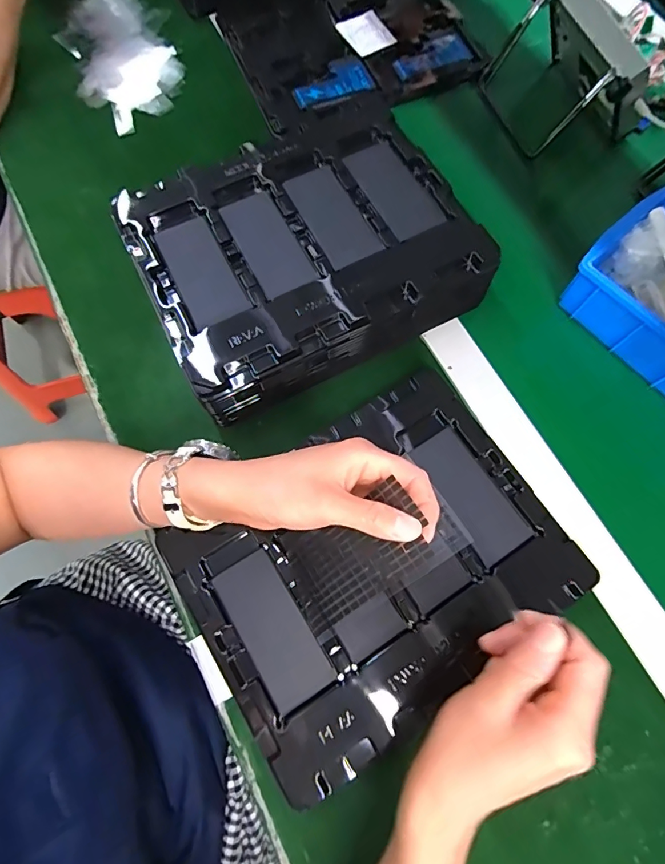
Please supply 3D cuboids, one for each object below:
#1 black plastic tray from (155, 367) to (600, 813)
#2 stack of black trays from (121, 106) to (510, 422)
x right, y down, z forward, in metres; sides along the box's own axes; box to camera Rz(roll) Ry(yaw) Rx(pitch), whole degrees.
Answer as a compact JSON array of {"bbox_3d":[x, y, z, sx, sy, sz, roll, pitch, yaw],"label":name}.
[{"bbox_3d":[0.031,0.100,0.357,0.272,0.024,0.215,-34,75,-9],"label":"black plastic tray"},{"bbox_3d":[-0.026,-0.164,0.420,0.269,0.073,0.212,-26,74,-7],"label":"stack of black trays"}]

